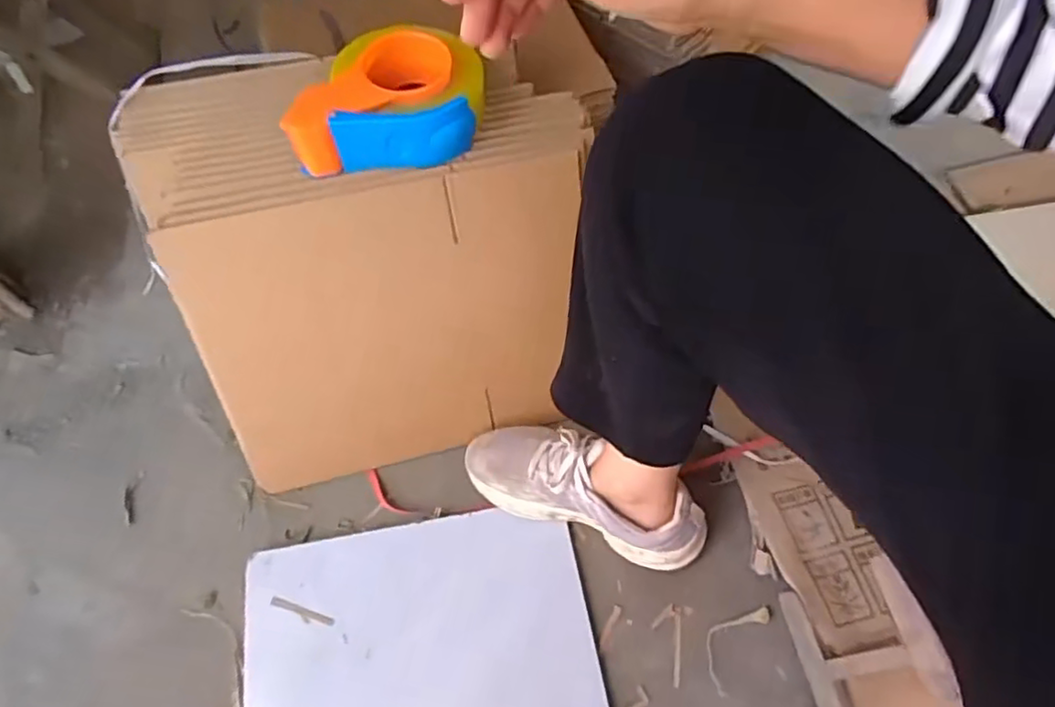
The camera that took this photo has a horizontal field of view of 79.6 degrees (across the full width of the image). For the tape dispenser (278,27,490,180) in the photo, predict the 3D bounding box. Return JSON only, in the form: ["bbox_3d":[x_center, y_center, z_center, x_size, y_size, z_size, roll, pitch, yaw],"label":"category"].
[{"bbox_3d":[-0.120,-0.223,0.565,0.165,0.068,0.107,-3,62,-1],"label":"tape dispenser"}]

